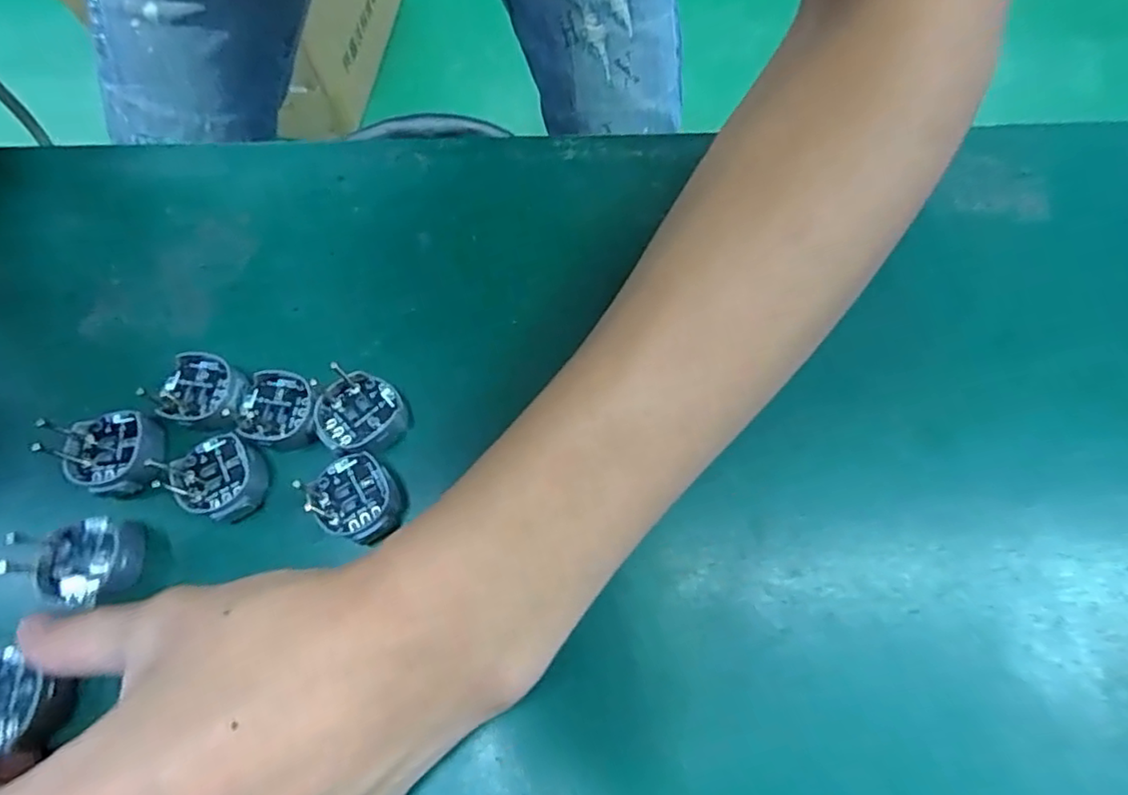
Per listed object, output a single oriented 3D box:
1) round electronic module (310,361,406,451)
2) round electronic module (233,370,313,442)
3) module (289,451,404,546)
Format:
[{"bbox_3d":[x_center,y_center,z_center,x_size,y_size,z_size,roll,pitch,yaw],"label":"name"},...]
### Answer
[{"bbox_3d":[-0.070,0.005,0.211,0.030,0.012,0.027,1,69,2],"label":"round electronic module"},{"bbox_3d":[-0.098,0.004,0.212,0.026,0.010,0.024,-1,69,2],"label":"round electronic module"},{"bbox_3d":[-0.069,0.033,0.202,0.030,0.009,0.025,39,75,15],"label":"module"}]

